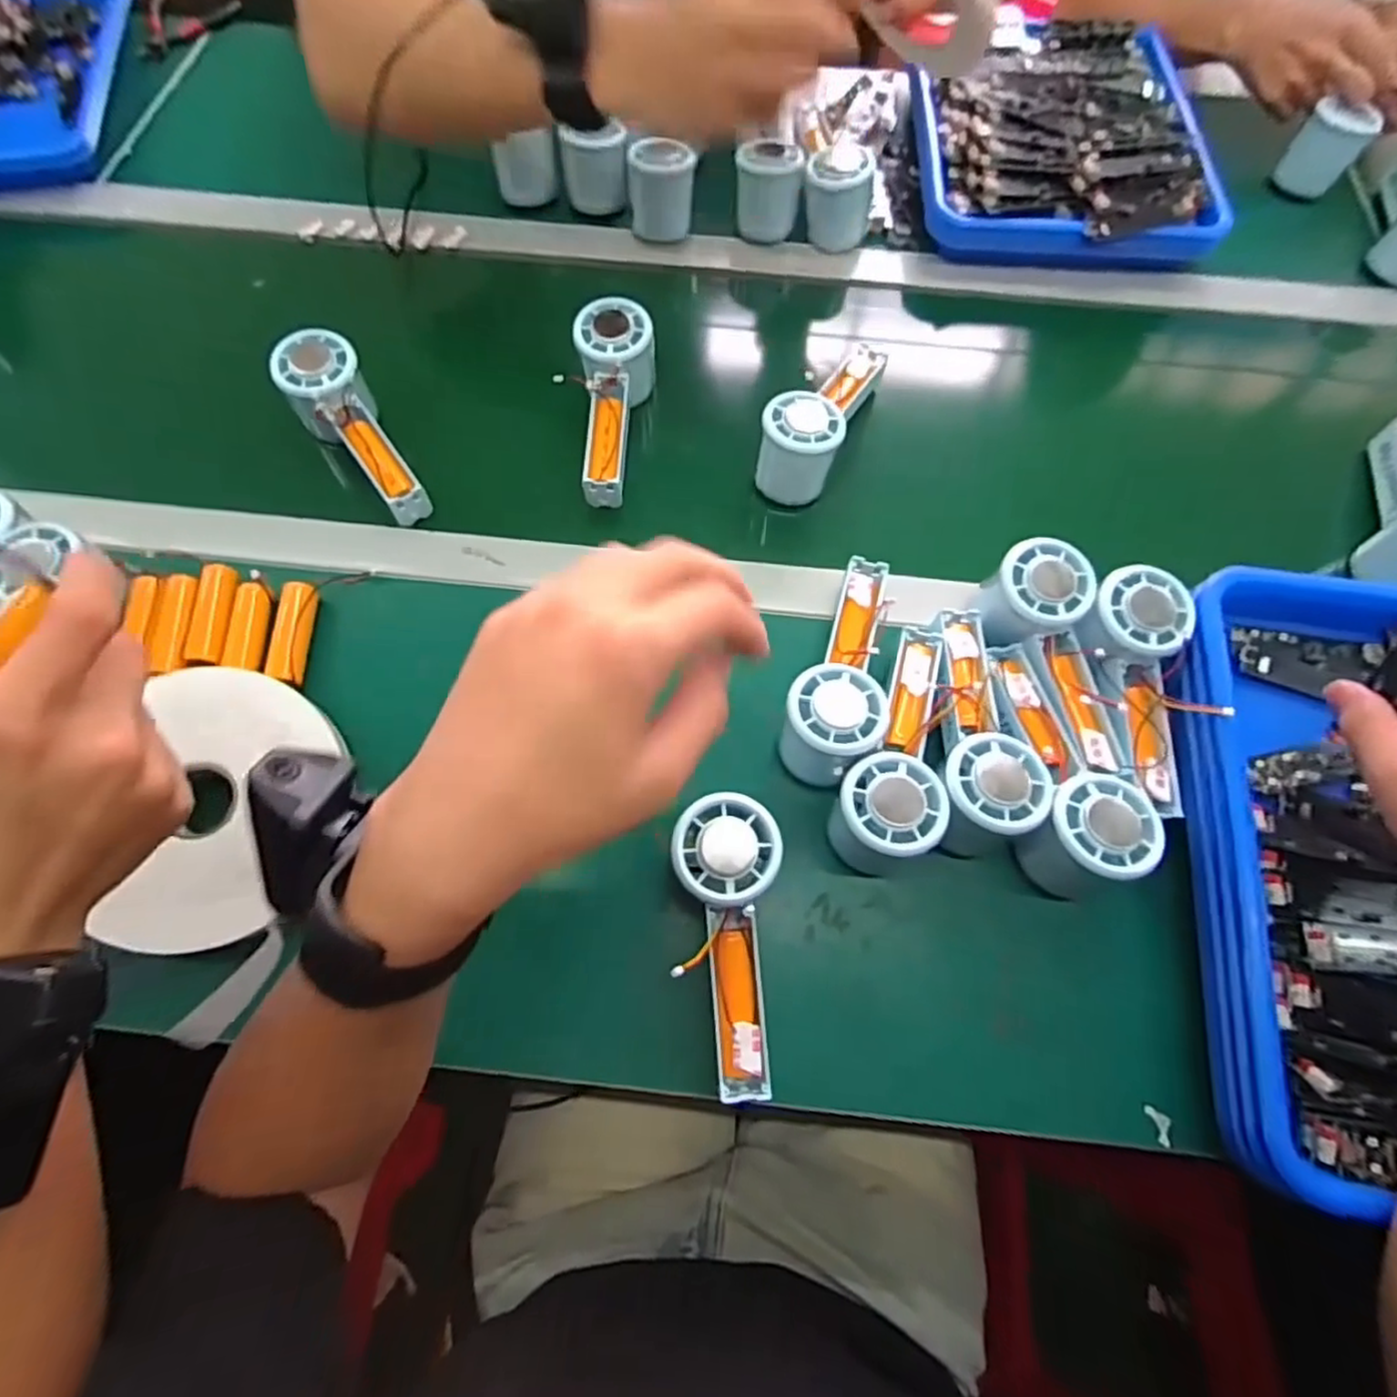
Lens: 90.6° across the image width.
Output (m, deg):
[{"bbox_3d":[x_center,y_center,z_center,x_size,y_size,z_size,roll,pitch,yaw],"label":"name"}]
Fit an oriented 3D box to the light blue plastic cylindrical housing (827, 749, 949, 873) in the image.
[{"bbox_3d":[0.106,0.068,0.401,0.057,0.064,0.056,0,67,-1],"label":"light blue plastic cylindrical housing"}]

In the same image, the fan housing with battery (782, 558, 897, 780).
[{"bbox_3d":[0.094,-0.023,0.434,0.053,0.054,0.157,18,68,6],"label":"fan housing with battery"}]

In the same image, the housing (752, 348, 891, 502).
[{"bbox_3d":[0.094,-0.221,0.522,0.054,0.057,0.150,24,68,9],"label":"housing"}]

